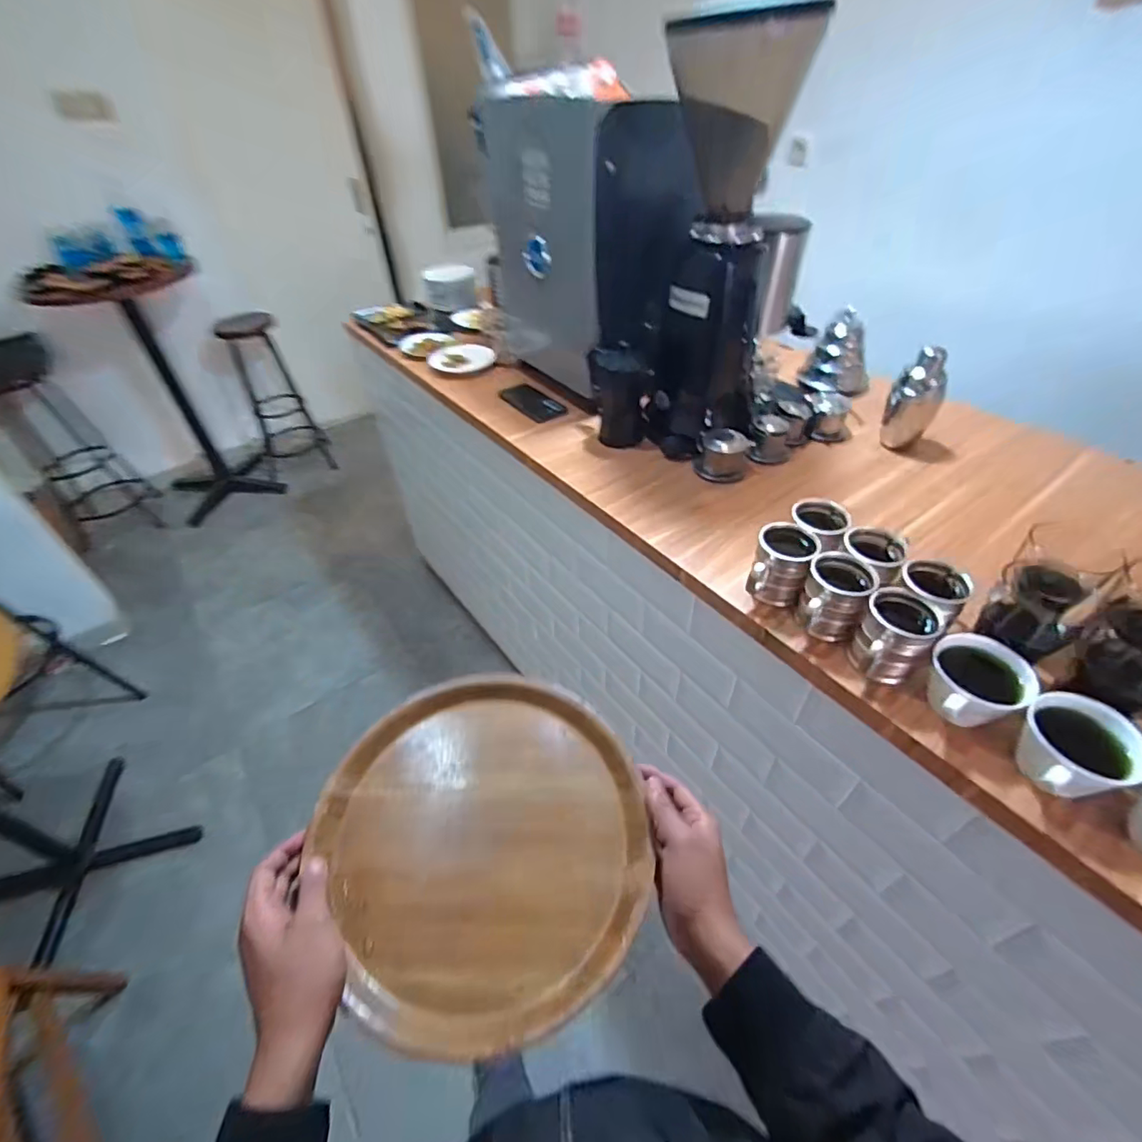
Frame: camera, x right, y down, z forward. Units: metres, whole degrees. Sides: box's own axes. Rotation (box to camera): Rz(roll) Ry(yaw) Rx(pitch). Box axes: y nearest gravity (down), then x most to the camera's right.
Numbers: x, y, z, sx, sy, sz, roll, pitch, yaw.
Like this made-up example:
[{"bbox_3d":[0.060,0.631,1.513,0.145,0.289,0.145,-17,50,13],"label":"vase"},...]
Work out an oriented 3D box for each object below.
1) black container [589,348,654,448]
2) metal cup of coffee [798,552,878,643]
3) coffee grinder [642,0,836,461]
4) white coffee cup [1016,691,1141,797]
[{"bbox_3d":[0.091,-0.336,1.000,0.104,0.147,0.081,-2,44,1],"label":"black container"},{"bbox_3d":[0.324,0.035,0.654,0.070,0.086,0.080,15,47,18],"label":"metal cup of coffee"},{"bbox_3d":[0.242,-0.510,0.884,0.198,0.556,0.259,7,45,10],"label":"coffee grinder"},{"bbox_3d":[0.484,0.175,0.519,0.110,0.073,0.092,-8,44,-6],"label":"white coffee cup"}]

